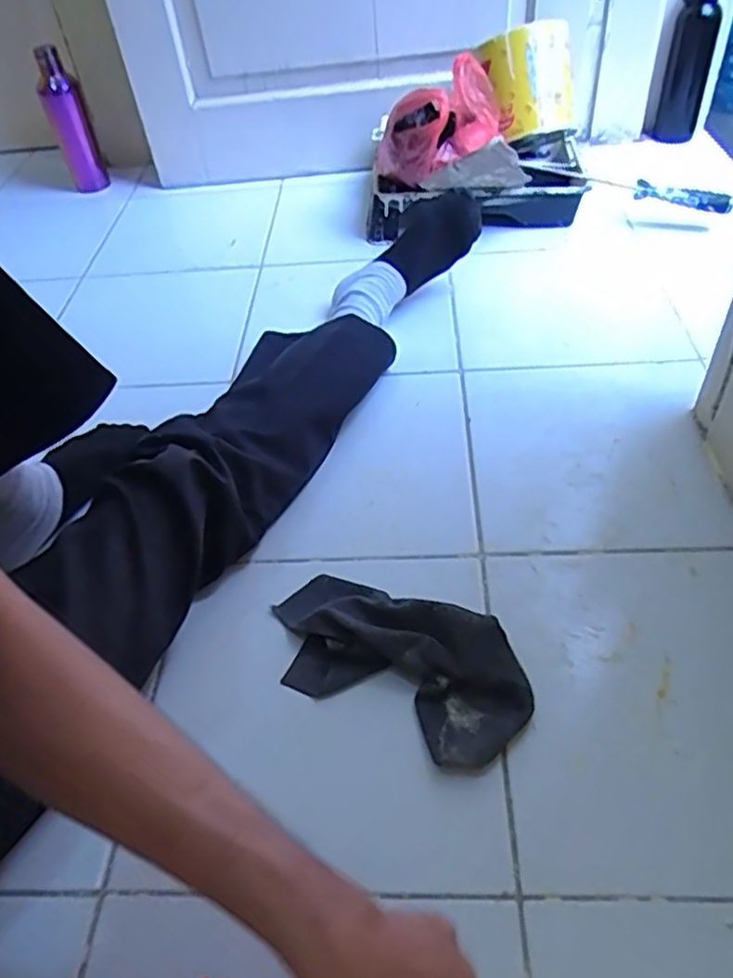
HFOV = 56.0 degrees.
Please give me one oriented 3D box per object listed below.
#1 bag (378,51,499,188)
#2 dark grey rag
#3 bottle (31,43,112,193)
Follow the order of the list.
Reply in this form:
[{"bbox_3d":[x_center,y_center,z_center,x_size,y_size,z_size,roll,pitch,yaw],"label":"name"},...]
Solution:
[{"bbox_3d":[0.103,-0.532,1.017,0.181,0.123,0.141,-2,45,5],"label":"bag"},{"bbox_3d":[0.021,0.143,0.593,0.239,0.038,0.119,20,52,24],"label":"dark grey rag"},{"bbox_3d":[-0.542,-0.664,1.273,0.070,0.242,0.063,-20,47,-13],"label":"bottle"}]

